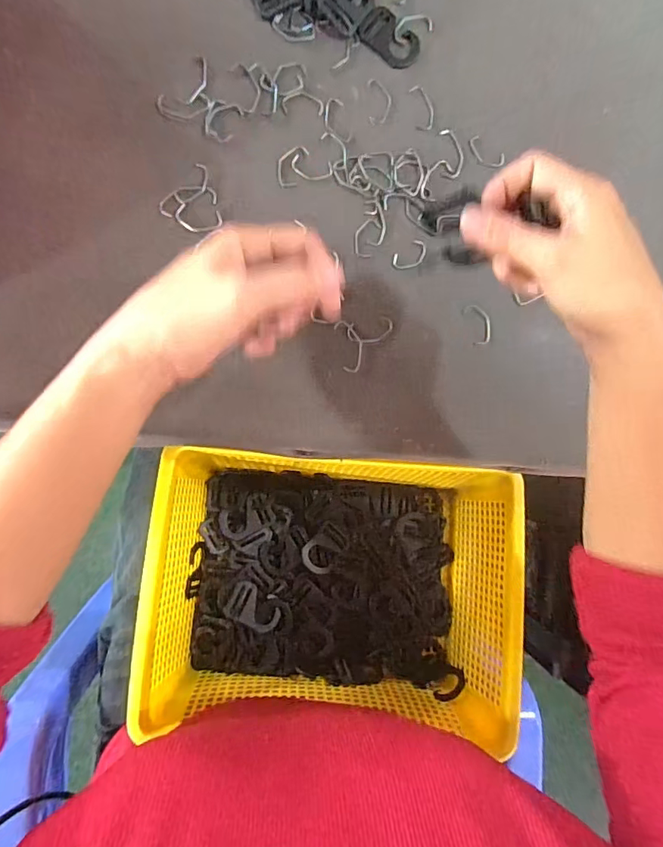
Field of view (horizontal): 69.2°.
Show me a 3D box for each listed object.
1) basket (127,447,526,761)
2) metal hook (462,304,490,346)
[{"bbox_3d":[0.009,0.143,0.423,0.325,0.097,0.213,5,86,-8],"label":"basket"},{"bbox_3d":[0.118,-0.079,0.383,0.017,0.006,0.033,-21,89,-10],"label":"metal hook"}]

